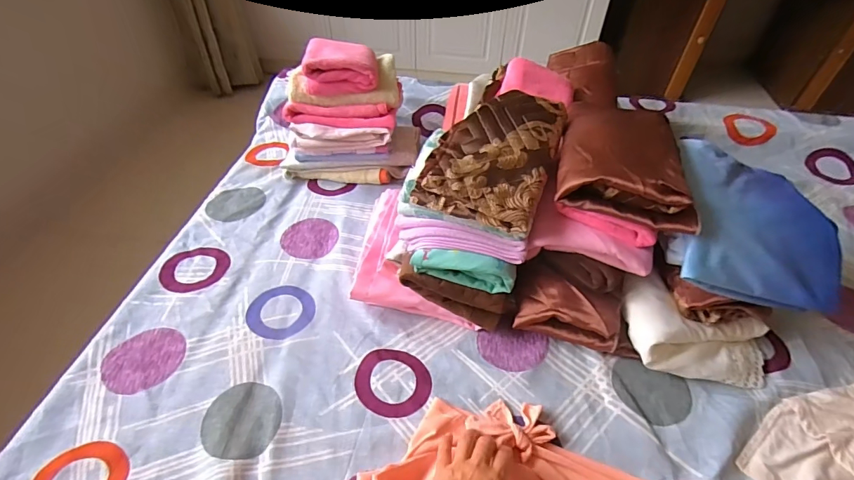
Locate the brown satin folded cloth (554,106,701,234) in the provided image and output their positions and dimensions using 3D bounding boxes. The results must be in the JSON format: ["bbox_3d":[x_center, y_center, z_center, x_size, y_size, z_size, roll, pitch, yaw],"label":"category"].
[{"bbox_3d":[0.244,-0.111,0.534,0.147,0.044,0.209,11,47,10],"label":"brown satin folded cloth"}]

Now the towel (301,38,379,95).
[{"bbox_3d":[-0.148,-0.309,0.743,0.123,0.051,0.135,-3,46,-4],"label":"towel"}]

